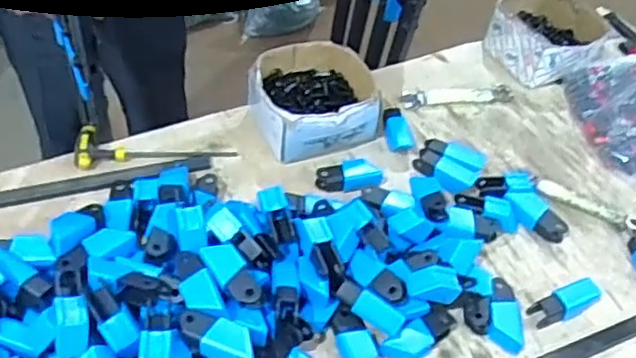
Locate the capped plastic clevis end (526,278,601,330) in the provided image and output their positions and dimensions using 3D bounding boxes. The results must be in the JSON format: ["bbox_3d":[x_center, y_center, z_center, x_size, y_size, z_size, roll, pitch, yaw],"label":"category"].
[{"bbox_3d":[0.281,0.140,0.755,0.088,0.031,0.031,-15,52,-19],"label":"capped plastic clevis end"}]

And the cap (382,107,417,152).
[{"bbox_3d":[0.108,-0.068,0.932,0.039,0.021,0.066,-29,72,18],"label":"cap"}]

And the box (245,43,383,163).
[{"bbox_3d":[-0.007,-0.111,0.924,0.163,0.071,0.171,-12,51,-17],"label":"box"}]

